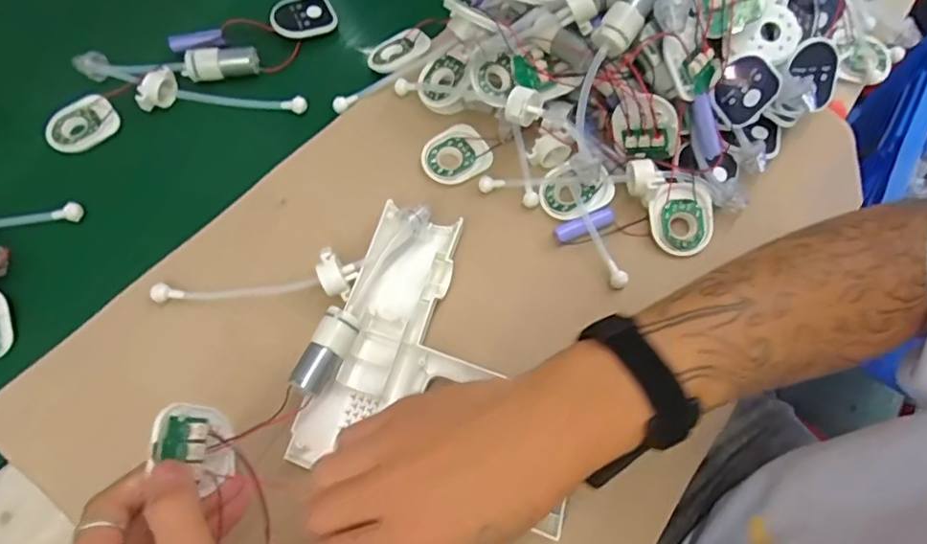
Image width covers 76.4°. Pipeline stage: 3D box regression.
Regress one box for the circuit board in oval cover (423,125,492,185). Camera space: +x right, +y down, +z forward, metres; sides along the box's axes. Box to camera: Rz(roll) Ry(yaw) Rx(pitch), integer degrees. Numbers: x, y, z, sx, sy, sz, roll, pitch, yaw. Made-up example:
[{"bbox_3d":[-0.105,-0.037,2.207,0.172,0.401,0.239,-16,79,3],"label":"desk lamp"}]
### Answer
[{"bbox_3d":[-0.006,-0.100,0.499,0.059,0.007,0.048,-23,69,-11],"label":"circuit board in oval cover"}]

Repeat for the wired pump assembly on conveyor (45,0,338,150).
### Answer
[{"bbox_3d":[-0.243,-0.192,0.539,0.252,0.029,0.139,-10,67,-5],"label":"wired pump assembly on conveyor"}]

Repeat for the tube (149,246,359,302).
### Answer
[{"bbox_3d":[-0.152,0.006,0.435,0.143,0.036,0.028,-1,67,-2],"label":"tube"}]

